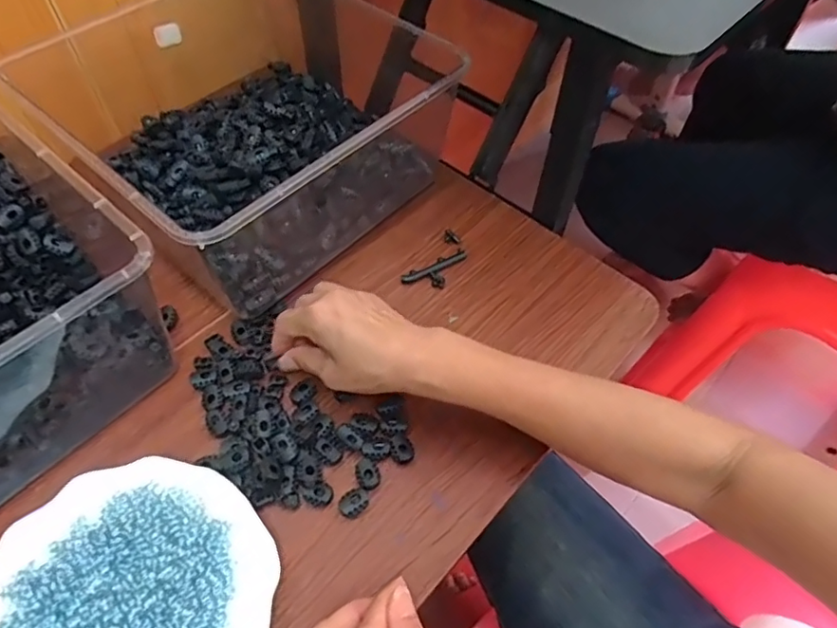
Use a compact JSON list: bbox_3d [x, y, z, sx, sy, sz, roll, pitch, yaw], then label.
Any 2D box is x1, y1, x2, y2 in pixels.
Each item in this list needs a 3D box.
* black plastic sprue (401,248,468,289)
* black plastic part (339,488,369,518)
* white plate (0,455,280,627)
[{"bbox_3d":[0.020,-0.039,0.545,0.069,0.004,0.030,-25,59,-18],"label":"black plastic sprue"},{"bbox_3d":[-0.047,0.137,0.416,0.022,0.009,0.016,-37,64,-24],"label":"black plastic part"},{"bbox_3d":[-0.186,0.189,0.368,0.177,0.031,0.181,1,55,-1],"label":"white plate"}]

